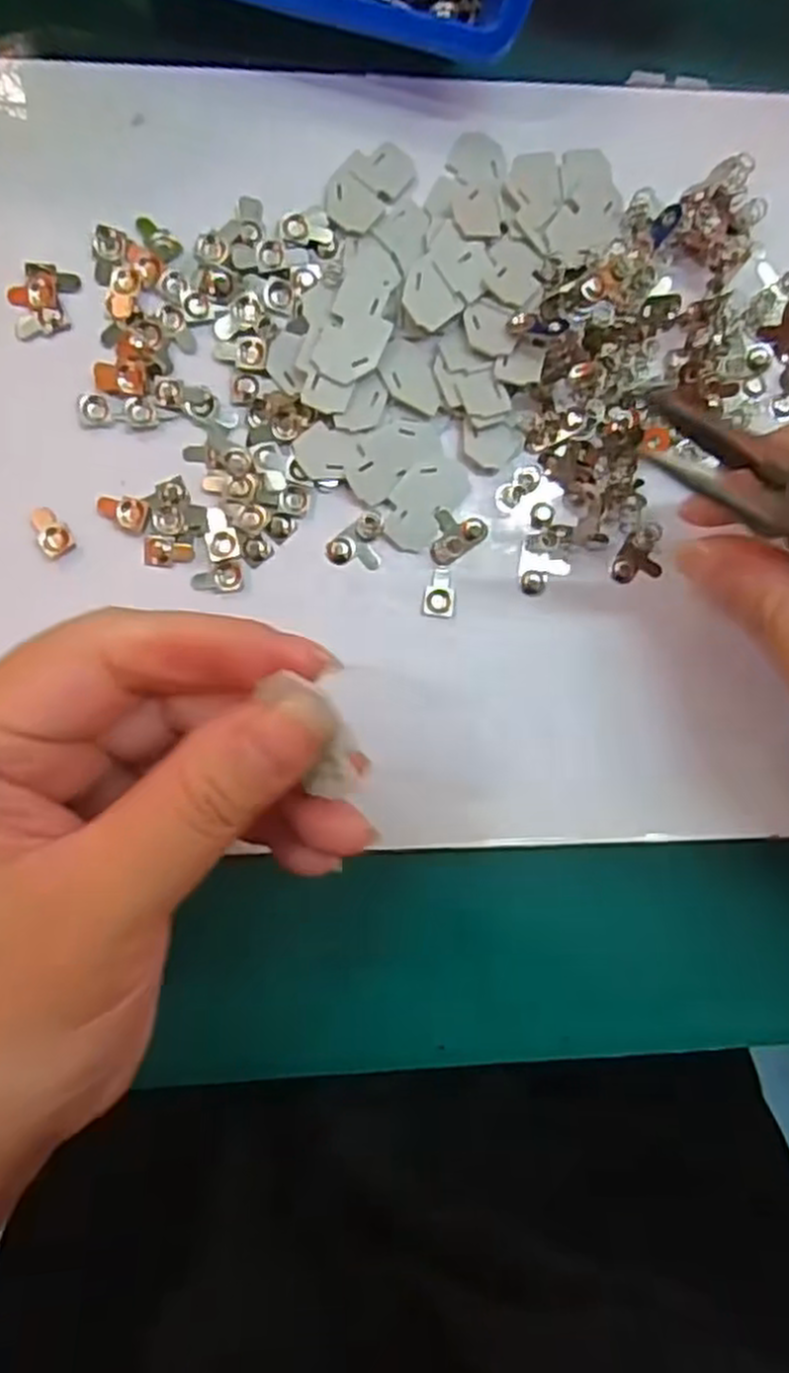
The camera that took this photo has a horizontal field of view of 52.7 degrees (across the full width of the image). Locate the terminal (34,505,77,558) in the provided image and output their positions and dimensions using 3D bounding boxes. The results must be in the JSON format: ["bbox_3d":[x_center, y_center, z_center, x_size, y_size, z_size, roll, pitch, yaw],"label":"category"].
[{"bbox_3d":[-0.089,-0.040,0.204,0.008,0.004,0.013,-39,95,-3],"label":"terminal"}]

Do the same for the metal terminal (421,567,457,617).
[{"bbox_3d":[0.013,-0.026,0.214,0.009,0.004,0.013,5,91,-5],"label":"metal terminal"}]

